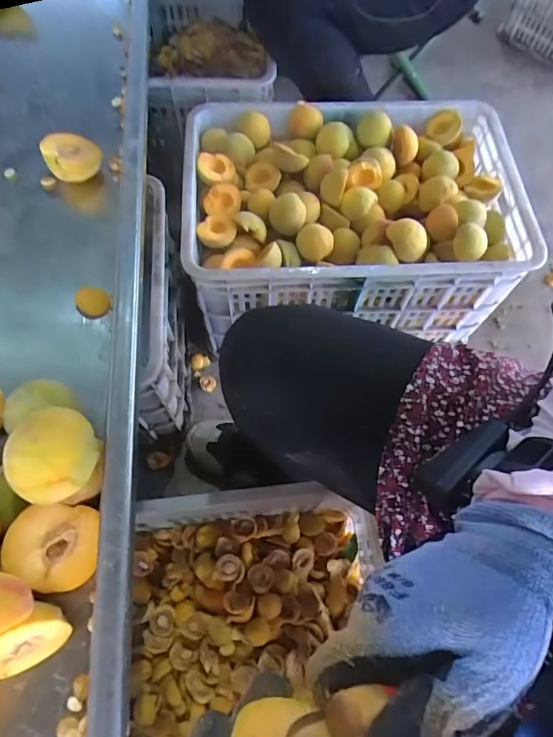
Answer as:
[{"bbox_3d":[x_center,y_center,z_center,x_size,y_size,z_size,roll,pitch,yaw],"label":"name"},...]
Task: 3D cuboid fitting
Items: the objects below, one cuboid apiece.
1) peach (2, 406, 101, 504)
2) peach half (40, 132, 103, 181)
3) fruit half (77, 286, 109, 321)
[{"bbox_3d":[-0.153,0.062,0.308,0.059,0.048,0.047,-34,71,-16],"label":"peach"},{"bbox_3d":[-0.217,-0.226,0.478,0.054,0.038,0.036,-37,72,-17],"label":"peach half"},{"bbox_3d":[-0.183,-0.066,0.449,0.032,0.017,0.031,-1,97,-9],"label":"fruit half"}]

